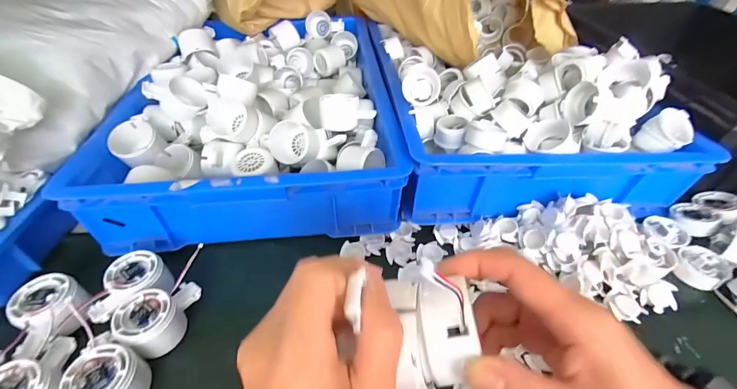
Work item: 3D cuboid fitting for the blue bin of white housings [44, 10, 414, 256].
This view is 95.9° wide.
[{"bbox_3d":[-0.179,-0.170,0.603,0.407,0.127,0.541,-3,45,-5],"label":"blue bin of white housings"}]

